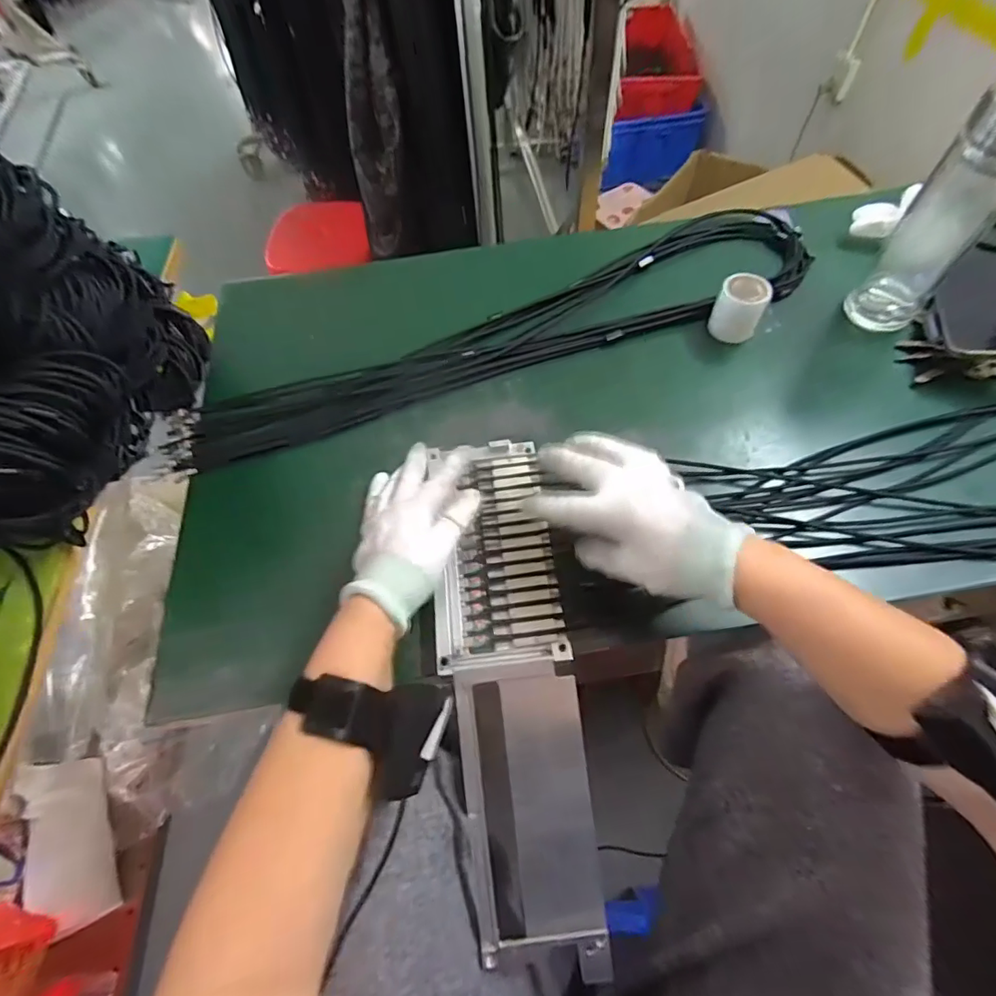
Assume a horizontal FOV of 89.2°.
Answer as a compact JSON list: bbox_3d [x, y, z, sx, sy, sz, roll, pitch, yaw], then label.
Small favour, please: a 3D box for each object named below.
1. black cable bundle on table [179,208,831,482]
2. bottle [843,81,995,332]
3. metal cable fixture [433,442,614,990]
[{"bbox_3d":[0.012,-0.180,0.549,0.718,0.027,0.128,-20,61,-8],"label":"black cable bundle on table"},{"bbox_3d":[0.409,-0.252,0.463,0.067,0.228,0.055,34,67,20],"label":"bottle"},{"bbox_3d":[0.009,0.130,0.390,0.096,0.042,0.381,-6,72,0],"label":"metal cable fixture"}]

